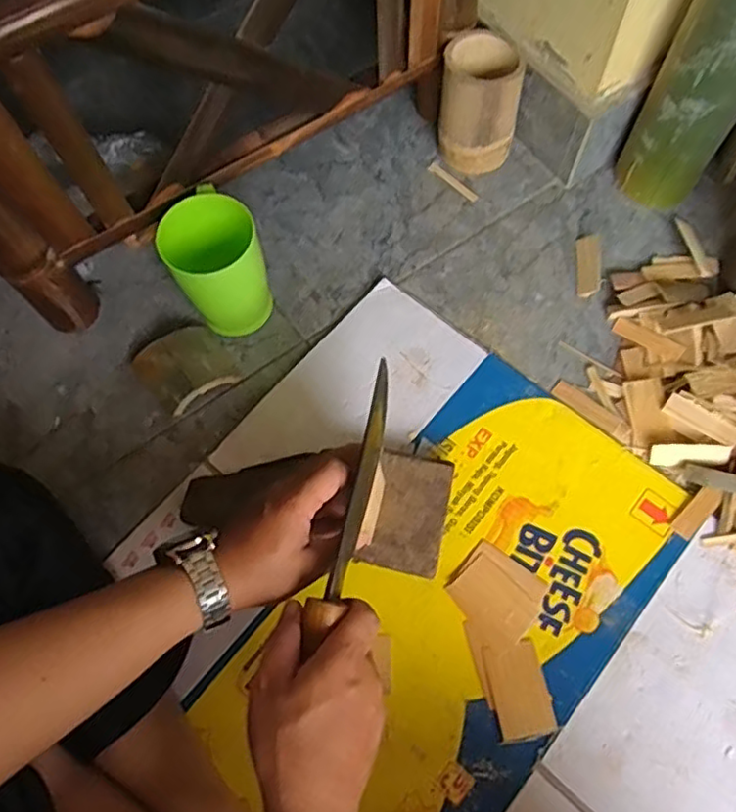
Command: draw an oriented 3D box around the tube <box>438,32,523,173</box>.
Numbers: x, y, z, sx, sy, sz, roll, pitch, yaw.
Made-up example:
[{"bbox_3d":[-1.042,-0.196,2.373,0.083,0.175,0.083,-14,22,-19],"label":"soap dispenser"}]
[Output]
[{"bbox_3d":[0.125,-0.337,0.717,0.083,0.126,0.080,-1,67,1],"label":"tube"}]

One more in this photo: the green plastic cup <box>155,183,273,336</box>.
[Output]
[{"bbox_3d":[-0.149,-0.141,0.629,0.087,0.131,0.106,-23,69,-8],"label":"green plastic cup"}]

